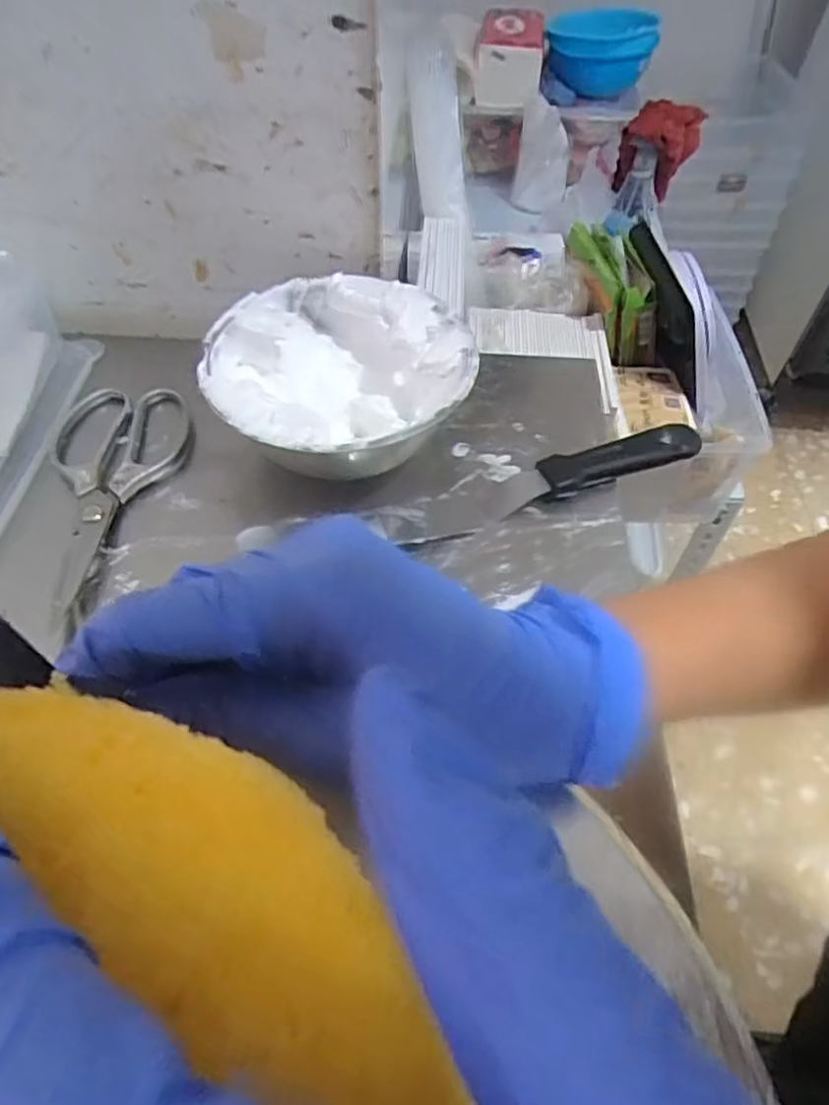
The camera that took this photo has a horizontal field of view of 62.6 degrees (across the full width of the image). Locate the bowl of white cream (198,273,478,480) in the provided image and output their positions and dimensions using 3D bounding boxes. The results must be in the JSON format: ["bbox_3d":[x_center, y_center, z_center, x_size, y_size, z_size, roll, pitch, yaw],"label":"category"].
[{"bbox_3d":[-0.047,-0.104,0.446,0.160,0.069,0.159,1,54,-2],"label":"bowl of white cream"}]

